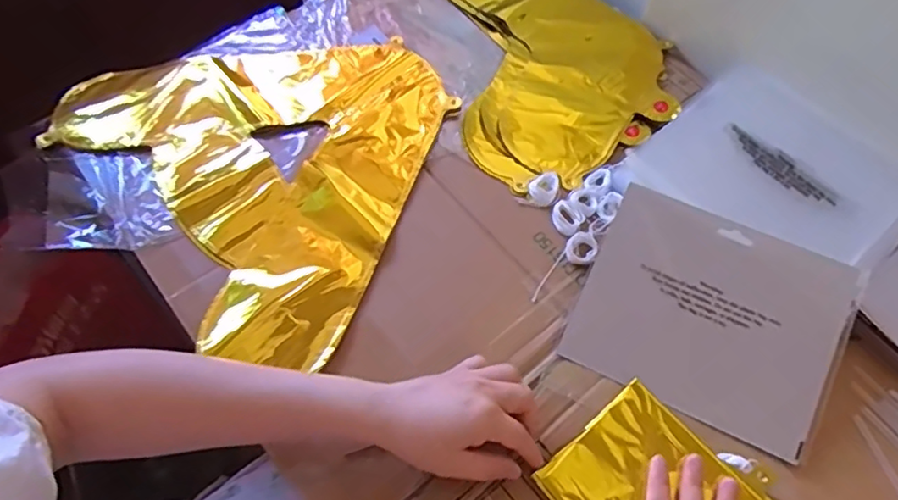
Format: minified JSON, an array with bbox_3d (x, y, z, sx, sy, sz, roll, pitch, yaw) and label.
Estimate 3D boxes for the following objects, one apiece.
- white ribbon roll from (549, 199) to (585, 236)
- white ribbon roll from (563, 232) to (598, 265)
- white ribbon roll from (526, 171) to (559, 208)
[{"bbox_3d":[0.107,-0.029,0.540,0.028,0.006,0.032,-31,67,-20],"label":"white ribbon roll"},{"bbox_3d":[0.116,-0.002,0.523,0.027,0.008,0.033,31,63,13],"label":"white ribbon roll"},{"bbox_3d":[0.087,-0.057,0.554,0.026,0.009,0.033,15,60,4],"label":"white ribbon roll"}]

